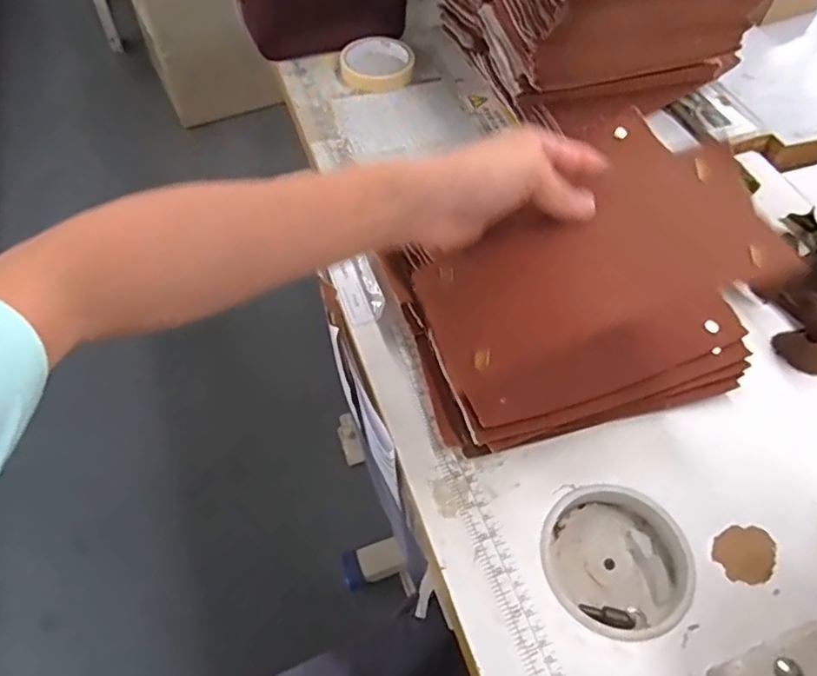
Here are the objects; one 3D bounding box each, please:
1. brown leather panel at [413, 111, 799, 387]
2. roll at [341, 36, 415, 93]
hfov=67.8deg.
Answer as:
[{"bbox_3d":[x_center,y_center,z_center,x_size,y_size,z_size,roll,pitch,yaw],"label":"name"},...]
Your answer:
[{"bbox_3d":[0.124,-0.060,0.420,0.237,0.023,0.134,-24,77,3],"label":"brown leather panel"},{"bbox_3d":[-0.039,-0.345,0.761,0.093,0.022,0.093,1,57,-1],"label":"roll"}]

